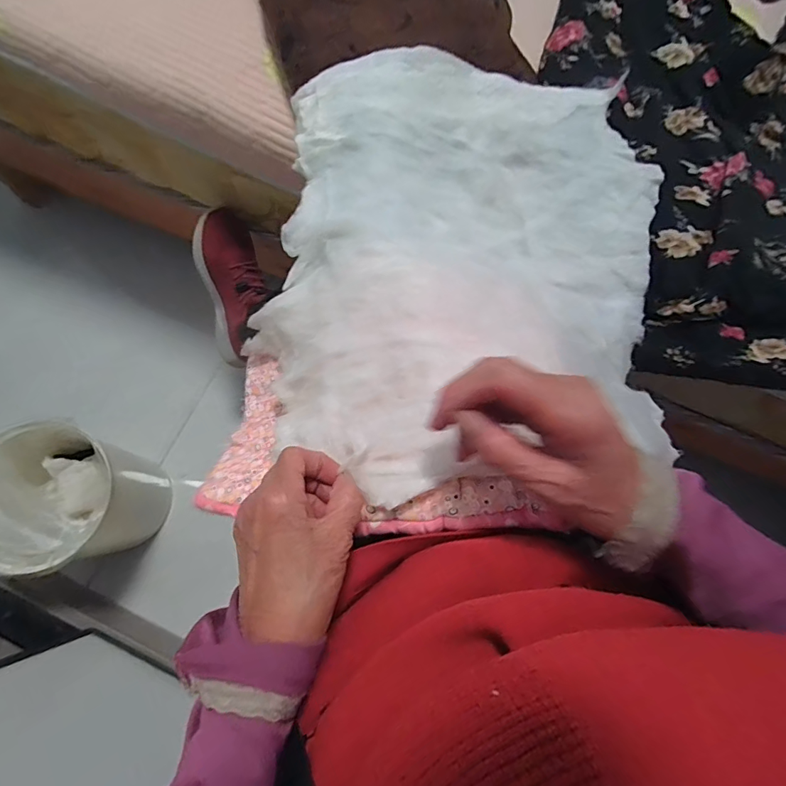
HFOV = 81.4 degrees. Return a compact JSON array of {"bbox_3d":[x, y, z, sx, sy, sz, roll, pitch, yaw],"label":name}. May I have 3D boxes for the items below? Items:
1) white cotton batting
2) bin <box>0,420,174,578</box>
[{"bbox_3d":[0.067,-0.118,0.390,0.347,0.089,0.388,-2,75,-3],"label":"white cotton batting"},{"bbox_3d":[-0.504,0.167,0.735,0.190,0.222,0.201,1,74,-2],"label":"bin"}]

